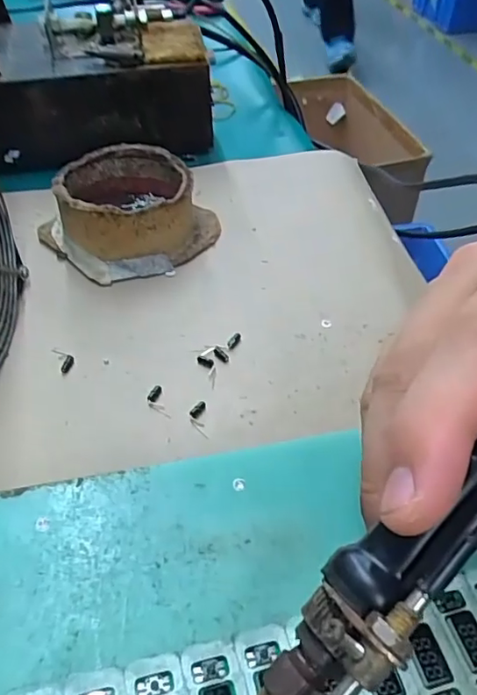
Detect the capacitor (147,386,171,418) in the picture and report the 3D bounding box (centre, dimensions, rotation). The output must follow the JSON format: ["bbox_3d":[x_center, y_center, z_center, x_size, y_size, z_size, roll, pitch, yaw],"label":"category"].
[{"bbox_3d":[-0.040,0.027,0.275,0.009,0.004,0.020,-13,50,-13],"label":"capacitor"}]

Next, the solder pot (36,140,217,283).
[{"bbox_3d":[-0.069,-0.089,0.353,0.094,0.039,0.095,35,56,28],"label":"solder pot"}]

